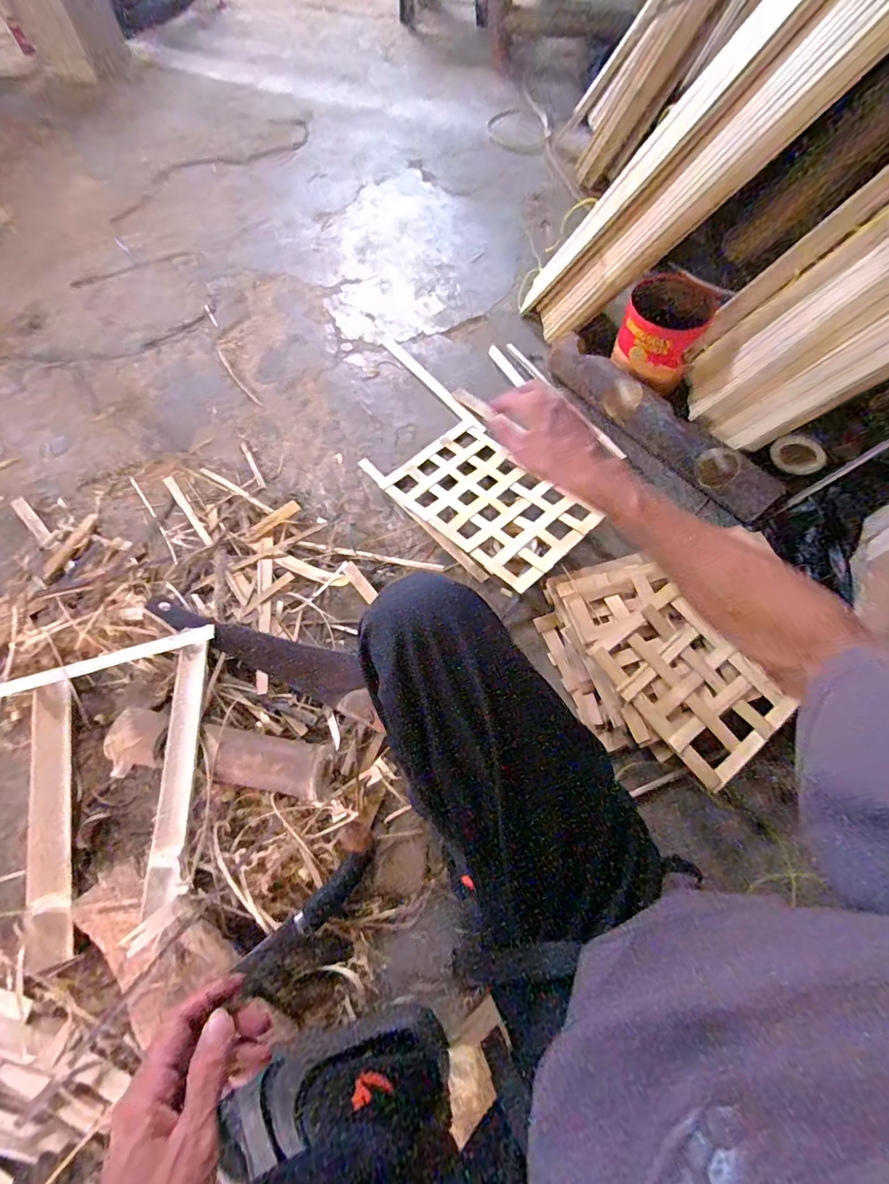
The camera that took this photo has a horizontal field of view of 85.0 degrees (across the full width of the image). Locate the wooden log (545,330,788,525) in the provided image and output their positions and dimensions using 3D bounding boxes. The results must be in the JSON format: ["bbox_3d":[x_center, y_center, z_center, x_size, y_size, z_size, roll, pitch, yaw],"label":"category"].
[{"bbox_3d":[0.387,-0.320,0.908,0.094,0.066,0.511,-36,70,-14],"label":"wooden log"}]

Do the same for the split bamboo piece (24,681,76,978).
[{"bbox_3d":[-0.548,0.306,0.671,0.058,0.014,0.368,-14,66,-13],"label":"split bamboo piece"}]

